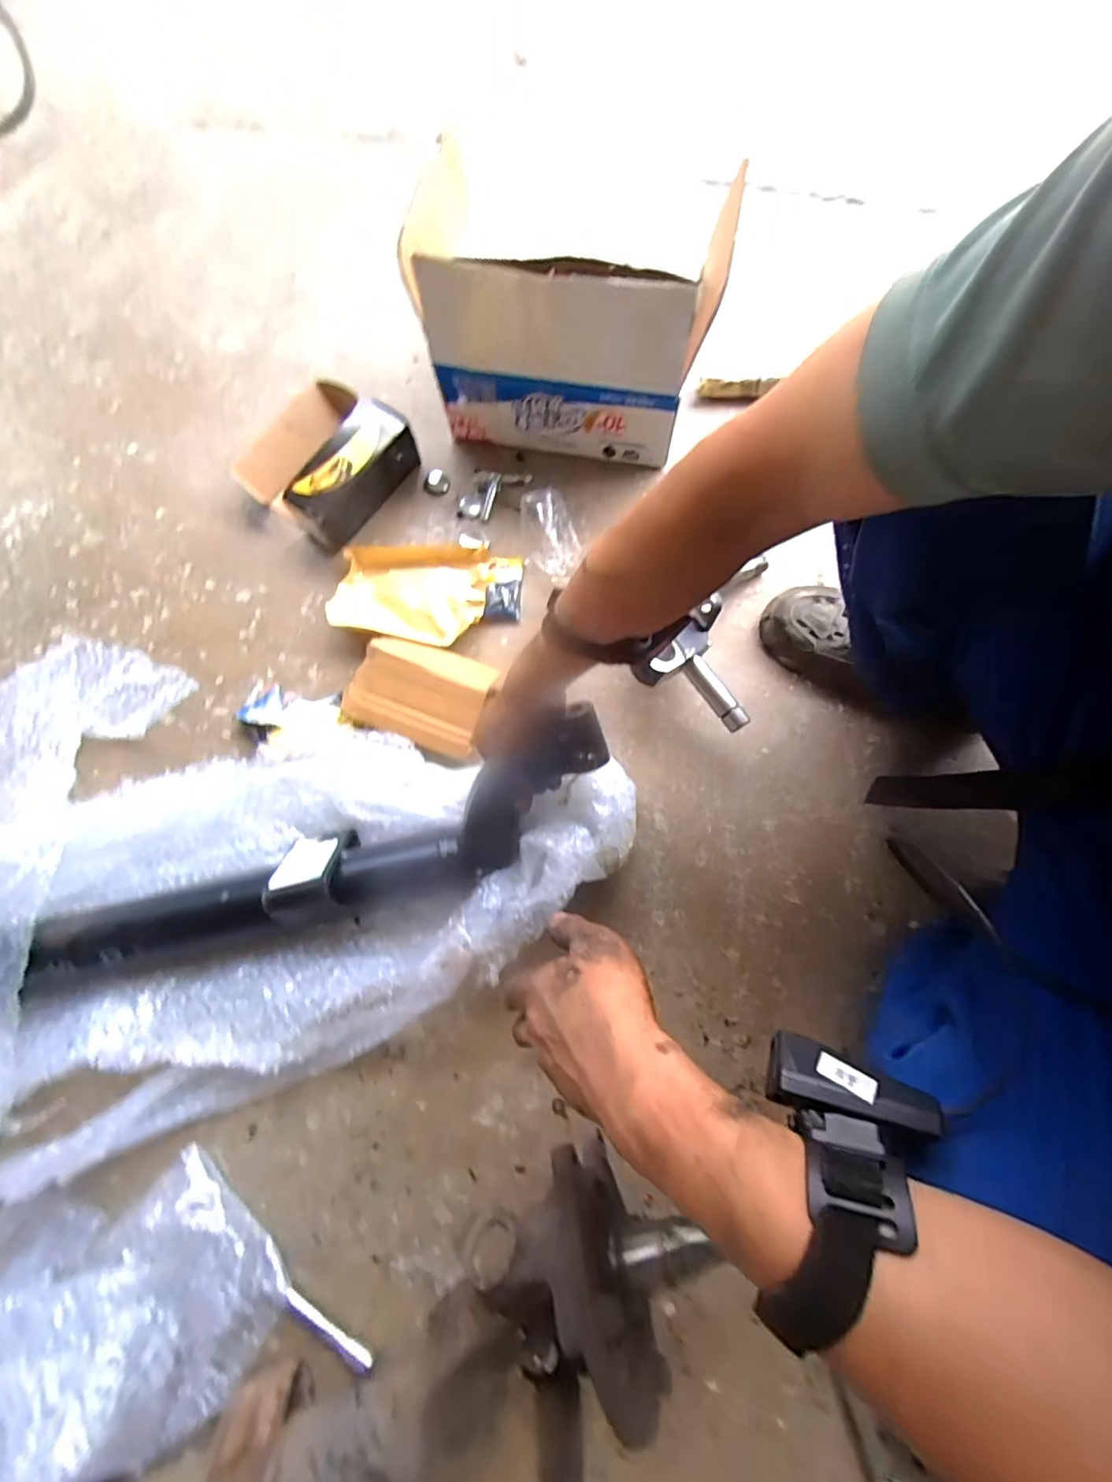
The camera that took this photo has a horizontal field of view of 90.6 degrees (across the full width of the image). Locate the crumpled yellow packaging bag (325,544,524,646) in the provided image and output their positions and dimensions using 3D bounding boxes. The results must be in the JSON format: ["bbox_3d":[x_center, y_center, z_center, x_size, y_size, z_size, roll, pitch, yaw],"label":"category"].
[{"bbox_3d":[-0.159,-0.182,0.678,0.222,0.031,0.125,3,76,3],"label":"crumpled yellow packaging bag"}]

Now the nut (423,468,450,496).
[{"bbox_3d":[-0.162,-0.351,0.746,0.033,0.013,0.032,0,75,2],"label":"nut"}]

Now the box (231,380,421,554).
[{"bbox_3d":[-0.302,-0.370,0.721,0.187,0.076,0.184,37,79,10],"label":"box"}]

